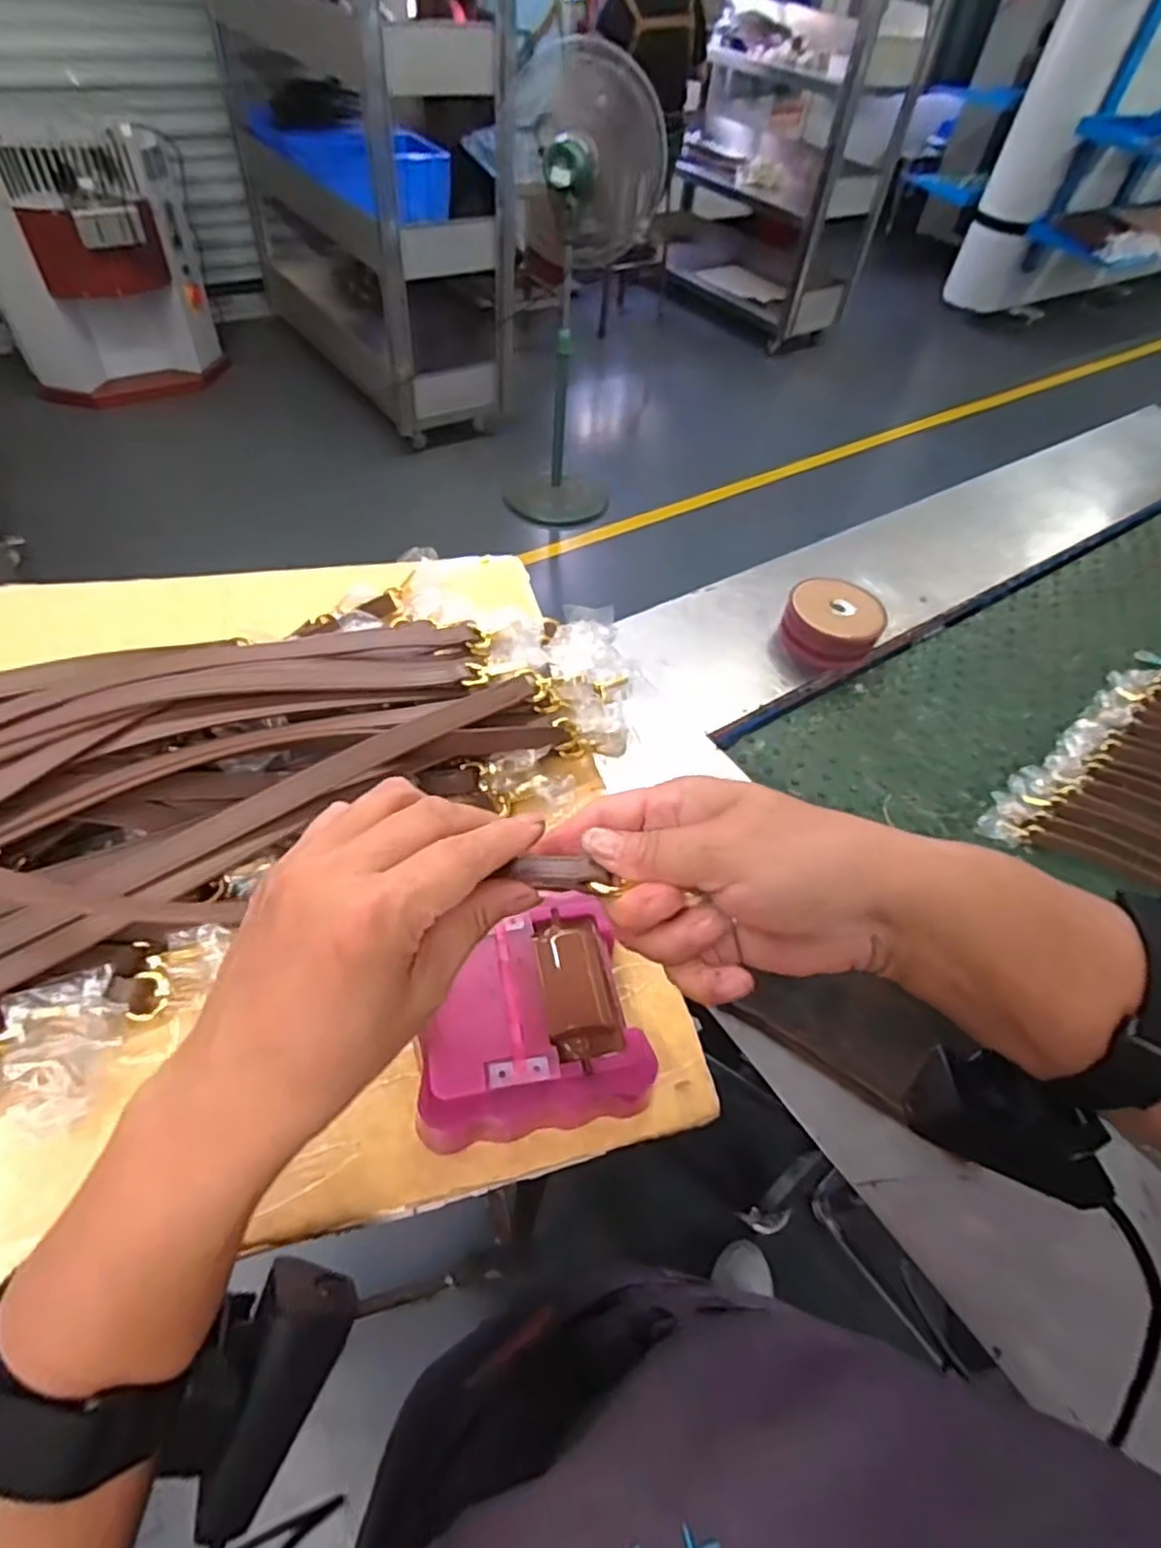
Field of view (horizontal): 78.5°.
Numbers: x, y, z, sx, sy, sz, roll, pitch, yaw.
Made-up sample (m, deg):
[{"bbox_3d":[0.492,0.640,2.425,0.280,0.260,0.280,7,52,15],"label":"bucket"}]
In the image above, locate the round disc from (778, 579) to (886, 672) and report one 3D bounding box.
[{"bbox_3d":[0.324,-0.191,0.915,0.125,0.058,0.116,21,52,10],"label":"round disc"}]

